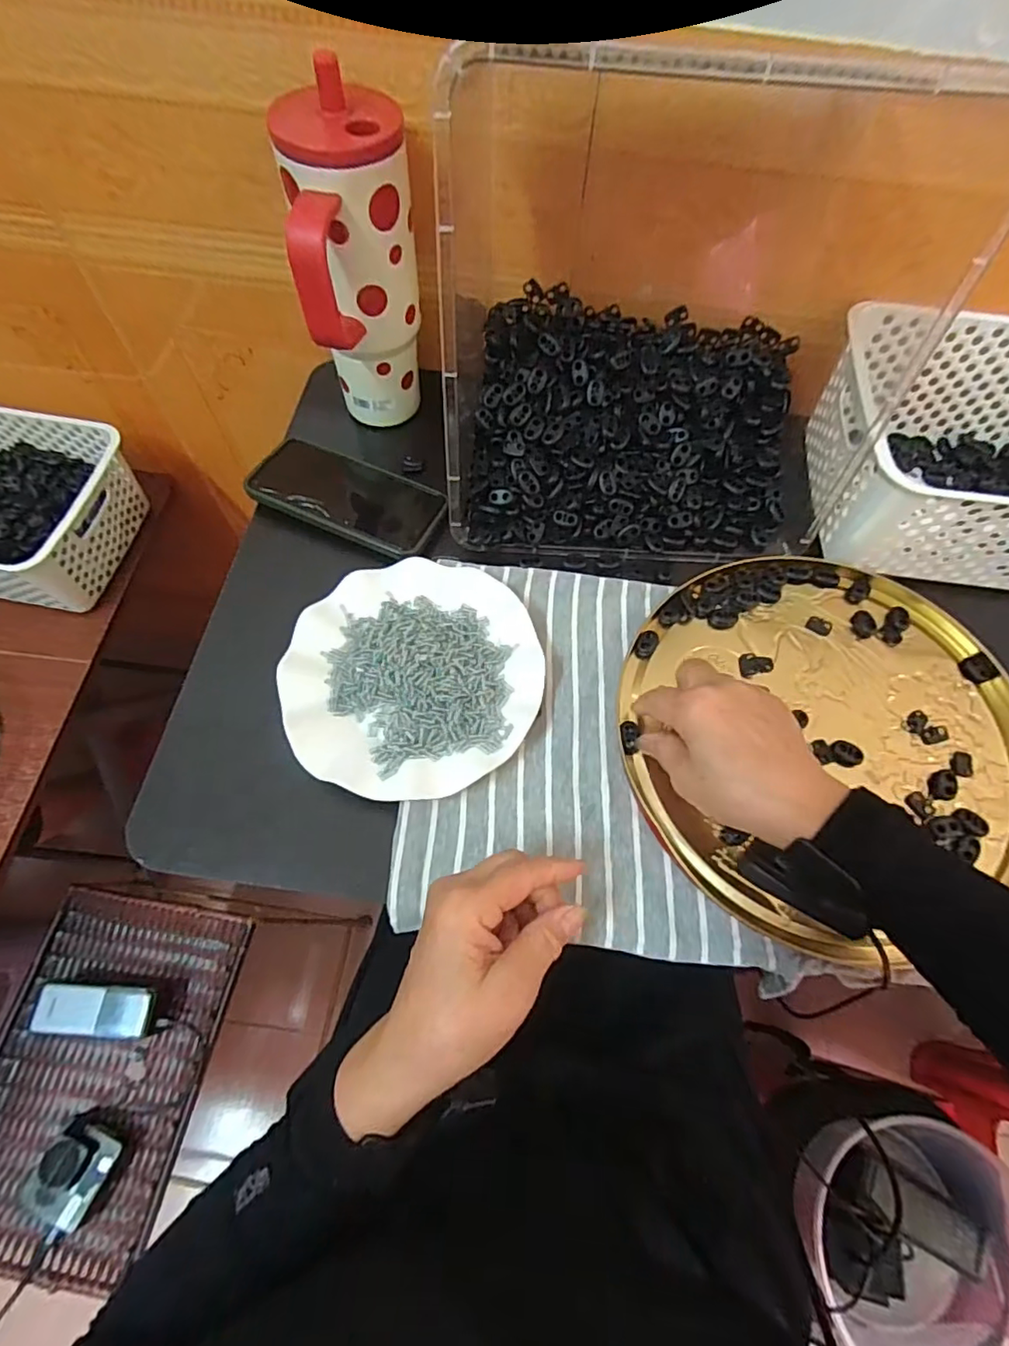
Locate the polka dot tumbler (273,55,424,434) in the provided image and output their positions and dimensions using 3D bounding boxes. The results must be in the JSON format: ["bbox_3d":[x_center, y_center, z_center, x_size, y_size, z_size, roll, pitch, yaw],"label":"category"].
[{"bbox_3d":[-0.106,-0.282,0.432,0.078,0.209,0.111,4,65,-1],"label":"polka dot tumbler"}]

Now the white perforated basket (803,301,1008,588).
[{"bbox_3d":[0.413,-0.177,0.468,0.302,0.103,0.199,8,65,1],"label":"white perforated basket"}]

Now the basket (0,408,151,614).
[{"bbox_3d":[-0.610,-0.200,0.666,0.322,0.092,0.207,12,65,3],"label":"basket"}]

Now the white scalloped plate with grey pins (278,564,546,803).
[{"bbox_3d":[-0.064,0.000,0.418,0.178,0.025,0.176,1,65,-2],"label":"white scalloped plate with grey pins"}]

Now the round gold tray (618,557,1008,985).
[{"bbox_3d":[0.235,0.038,0.420,0.290,0.012,0.285,1,65,-2],"label":"round gold tray"}]

